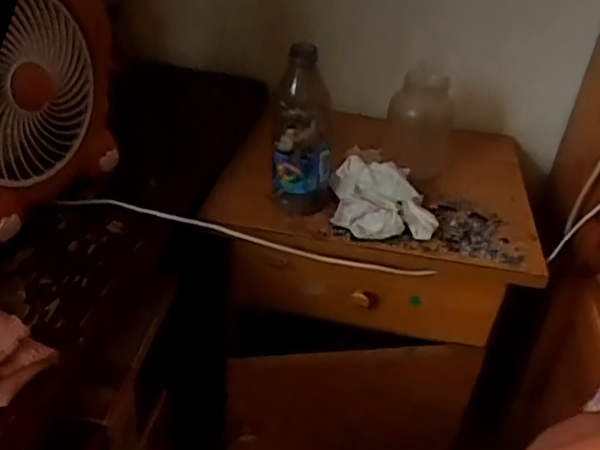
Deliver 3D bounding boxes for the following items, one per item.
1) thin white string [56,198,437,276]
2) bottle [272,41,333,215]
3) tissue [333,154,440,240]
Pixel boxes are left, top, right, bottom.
[{"bbox_3d":[-0.050,0.014,0.647,0.412,0.027,0.022,13,34,-10],"label":"thin white string"},{"bbox_3d":[0.006,-0.105,0.647,0.063,0.193,0.066,6,35,2],"label":"bottle"},{"bbox_3d":[0.100,-0.031,0.682,0.120,0.063,0.072,4,35,-2],"label":"tissue"}]

